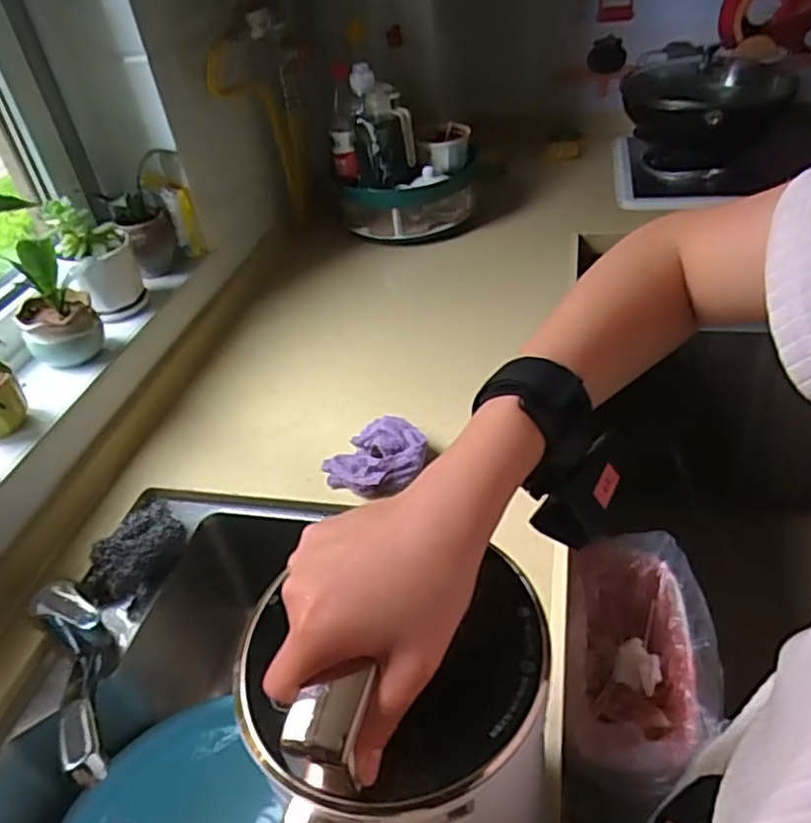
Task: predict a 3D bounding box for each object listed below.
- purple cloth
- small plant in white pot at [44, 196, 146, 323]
[{"bbox_3d":[-0.038,0.059,0.813,0.127,0.057,0.116,-9,39,-5],"label":"purple cloth"},{"bbox_3d":[-0.431,-0.211,0.925,0.095,0.153,0.093,-22,42,-20],"label":"small plant in white pot"}]

